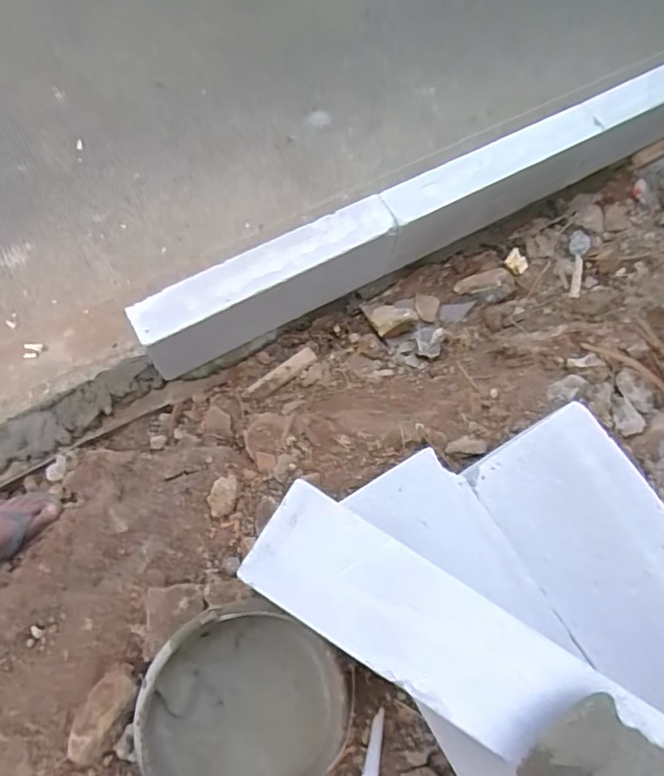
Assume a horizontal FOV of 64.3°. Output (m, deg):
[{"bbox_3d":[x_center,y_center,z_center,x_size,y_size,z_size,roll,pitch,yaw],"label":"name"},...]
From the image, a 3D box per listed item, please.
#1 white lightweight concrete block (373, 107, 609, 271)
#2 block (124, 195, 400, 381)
[{"bbox_3d":[0.383,-0.497,1.335,0.608,0.226,0.111,-27,75,-13],"label":"white lightweight concrete block"},{"bbox_3d":[-0.140,-0.219,1.192,0.594,0.207,0.111,-27,75,-13],"label":"block"}]

